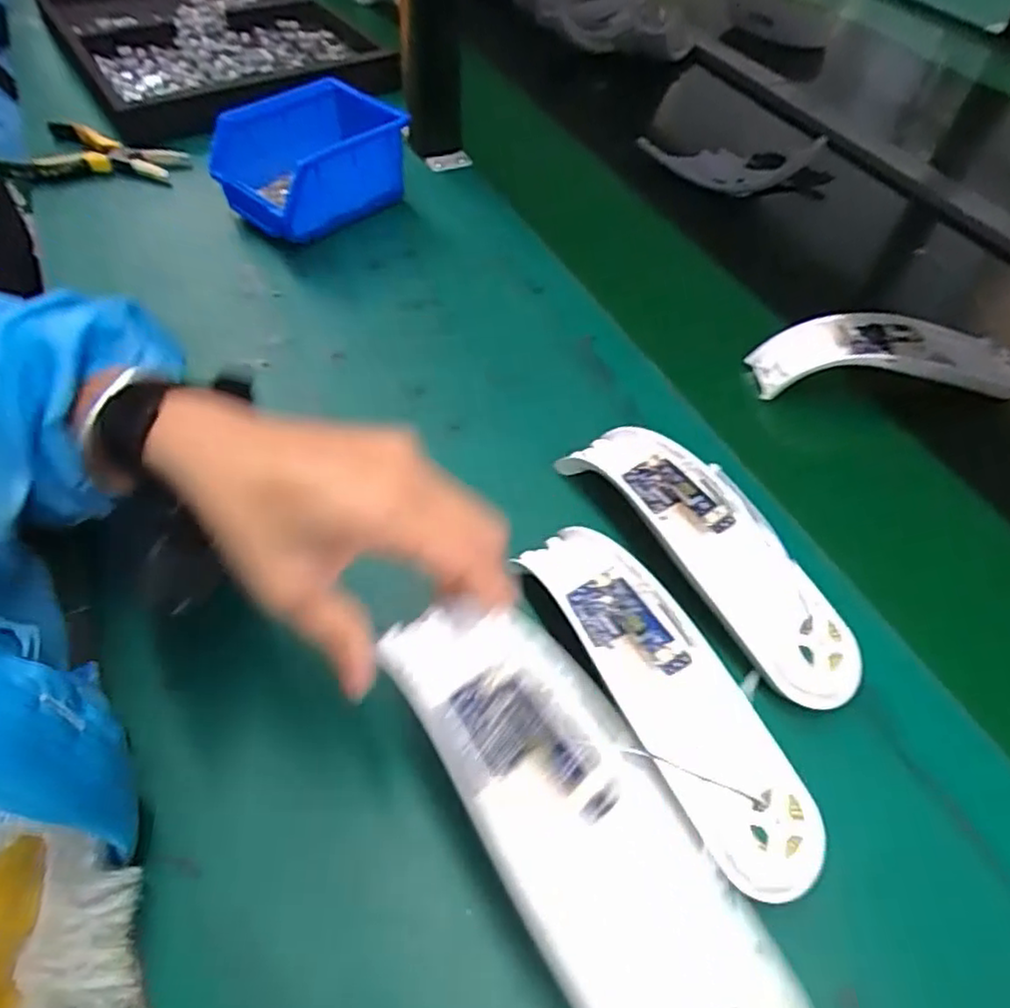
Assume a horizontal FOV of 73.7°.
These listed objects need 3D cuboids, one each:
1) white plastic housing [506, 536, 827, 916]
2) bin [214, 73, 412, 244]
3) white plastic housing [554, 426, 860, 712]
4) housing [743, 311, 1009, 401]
[{"bbox_3d":[0.073,0.083,0.314,0.056,0.032,0.189,-25,60,-18],"label":"white plastic housing"},{"bbox_3d":[-0.168,-0.285,0.567,0.107,0.079,0.127,37,62,21],"label":"bin"},{"bbox_3d":[0.110,0.021,0.366,0.059,0.037,0.192,-29,62,-20],"label":"white plastic housing"},{"bbox_3d":[0.283,-0.112,0.490,0.188,0.049,0.057,1,55,-2],"label":"housing"}]

